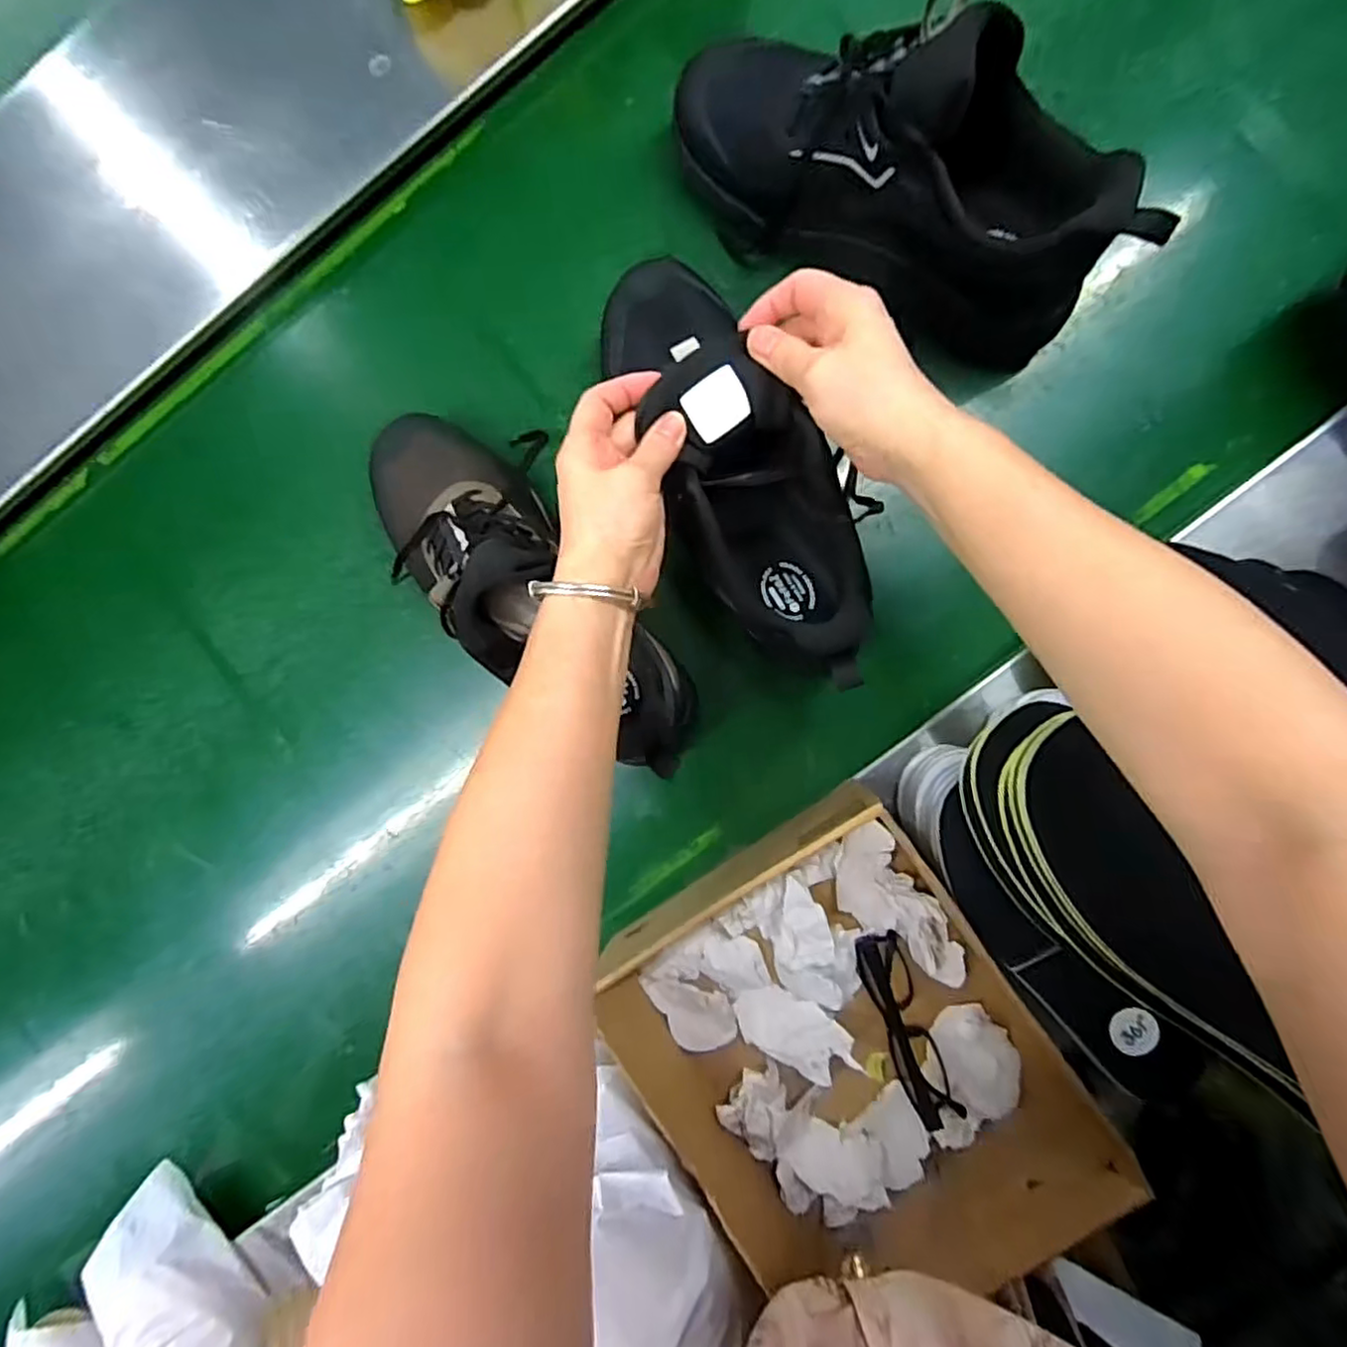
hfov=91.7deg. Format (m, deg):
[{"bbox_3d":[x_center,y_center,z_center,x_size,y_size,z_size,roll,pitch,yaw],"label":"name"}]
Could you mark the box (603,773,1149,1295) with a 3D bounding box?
[{"bbox_3d":[0.113,0.252,0.430,0.238,0.080,0.274,-38,90,4],"label":"box"}]

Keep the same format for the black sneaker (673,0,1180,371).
[{"bbox_3d":[0.138,-0.316,0.409,0.303,0.162,0.103,31,94,2],"label":"black sneaker"}]

